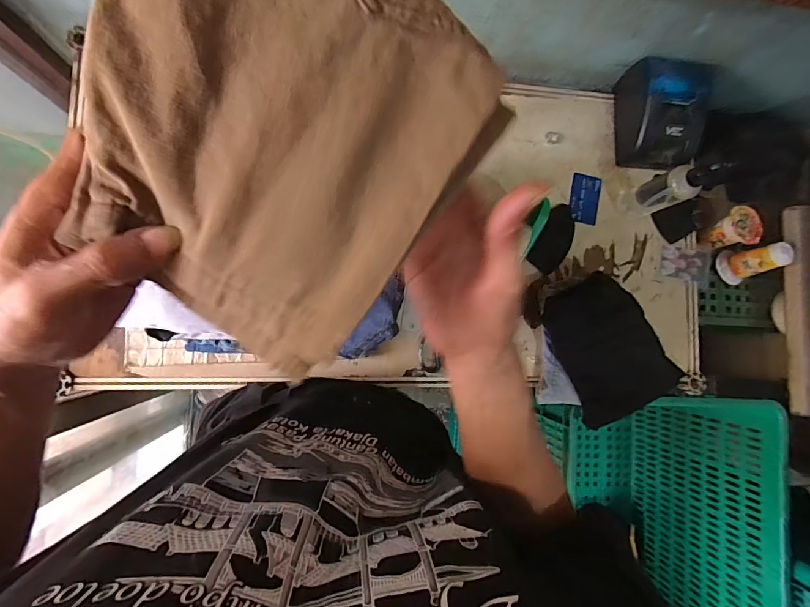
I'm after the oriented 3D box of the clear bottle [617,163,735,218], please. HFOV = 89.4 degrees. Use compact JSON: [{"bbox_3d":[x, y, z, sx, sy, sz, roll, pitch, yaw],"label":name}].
[{"bbox_3d":[0.399,-0.173,0.615,0.045,0.181,0.052,-20,90,-10],"label":"clear bottle"}]

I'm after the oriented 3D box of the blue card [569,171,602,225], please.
[{"bbox_3d":[0.309,-0.180,0.700,0.053,0.004,0.085,12,85,-8],"label":"blue card"}]

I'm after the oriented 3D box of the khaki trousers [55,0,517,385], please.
[{"bbox_3d":[-0.059,-0.072,0.189,0.155,0.021,0.183,34,98,-15],"label":"khaki trousers"}]

